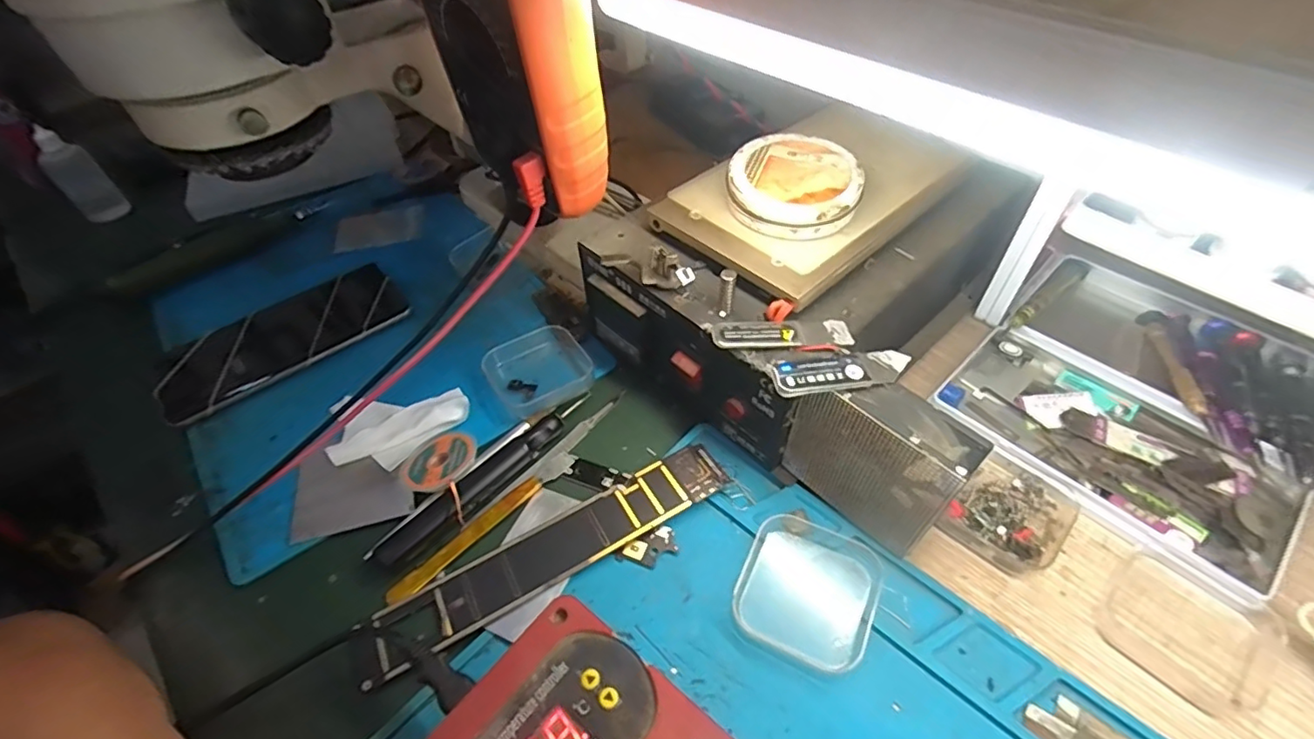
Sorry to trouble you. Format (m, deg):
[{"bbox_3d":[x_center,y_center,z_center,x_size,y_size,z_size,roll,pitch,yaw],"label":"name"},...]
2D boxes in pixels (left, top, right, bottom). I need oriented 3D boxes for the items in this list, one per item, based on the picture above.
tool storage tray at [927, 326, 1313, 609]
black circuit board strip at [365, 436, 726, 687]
[{"bbox_3d":[0.266,0.045,0.342,0.102,0.020,0.173,-34,55,-23],"label":"tool storage tray"},{"bbox_3d":[-0.056,0.097,0.307,0.205,0.007,0.034,-25,52,-17],"label":"black circuit board strip"}]

